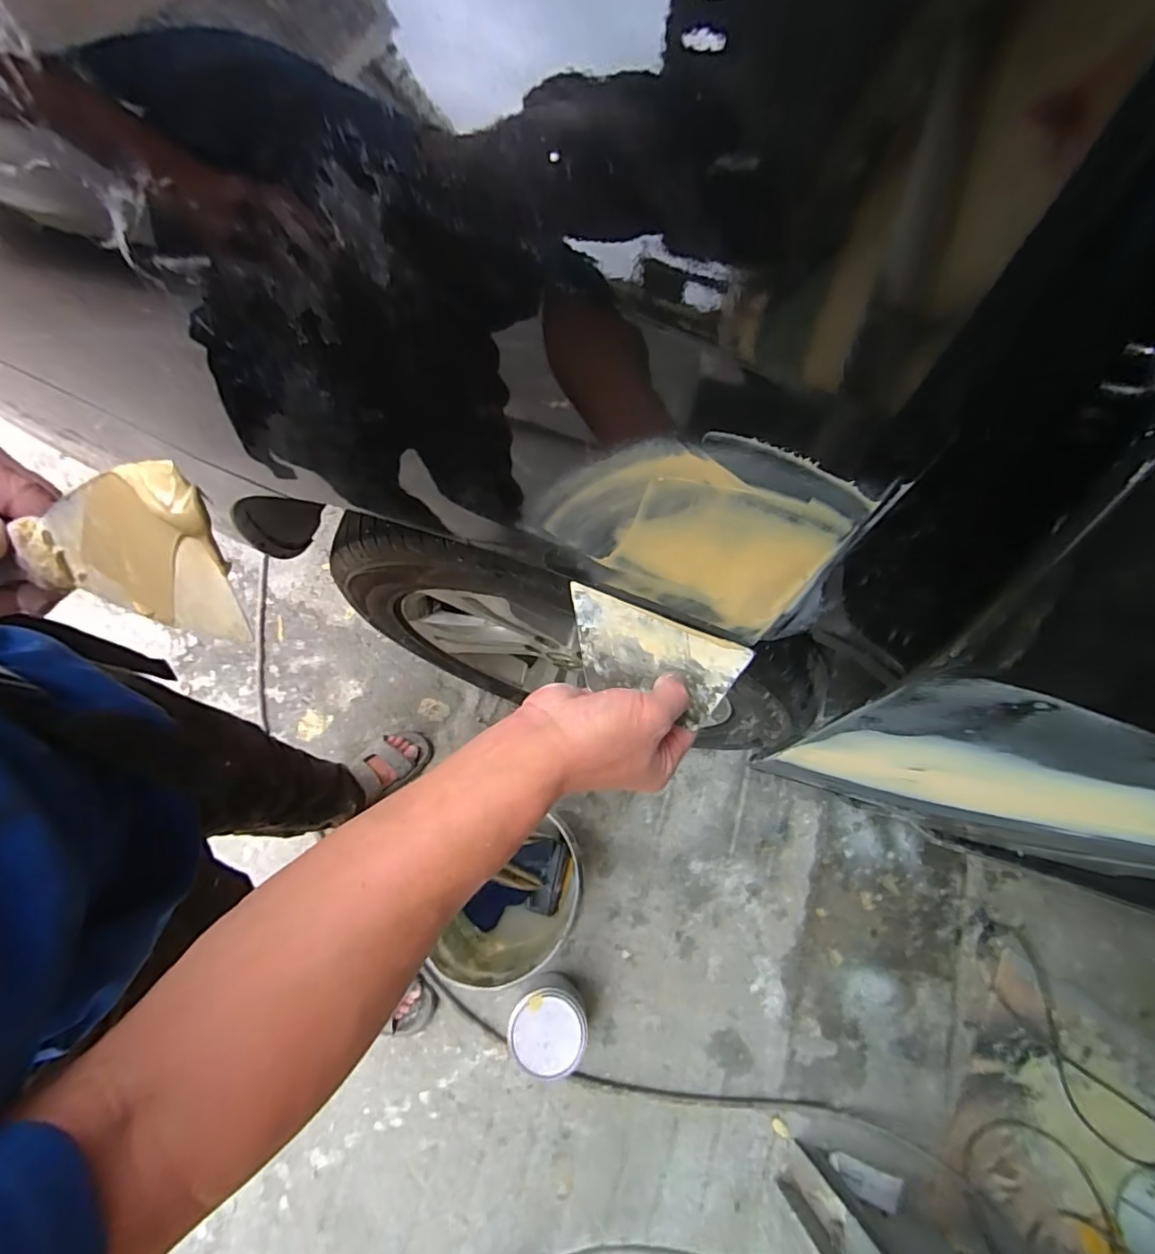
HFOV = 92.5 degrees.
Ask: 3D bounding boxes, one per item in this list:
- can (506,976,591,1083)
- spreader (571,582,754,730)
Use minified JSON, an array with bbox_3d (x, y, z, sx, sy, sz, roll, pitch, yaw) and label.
[{"bbox_3d":[-0.052,0.695,0.964,0.131,0.110,0.126,1,74,-4],"label":"can"},{"bbox_3d":[0.051,0.021,0.376,0.128,0.004,0.071,21,54,-1],"label":"spreader"}]

